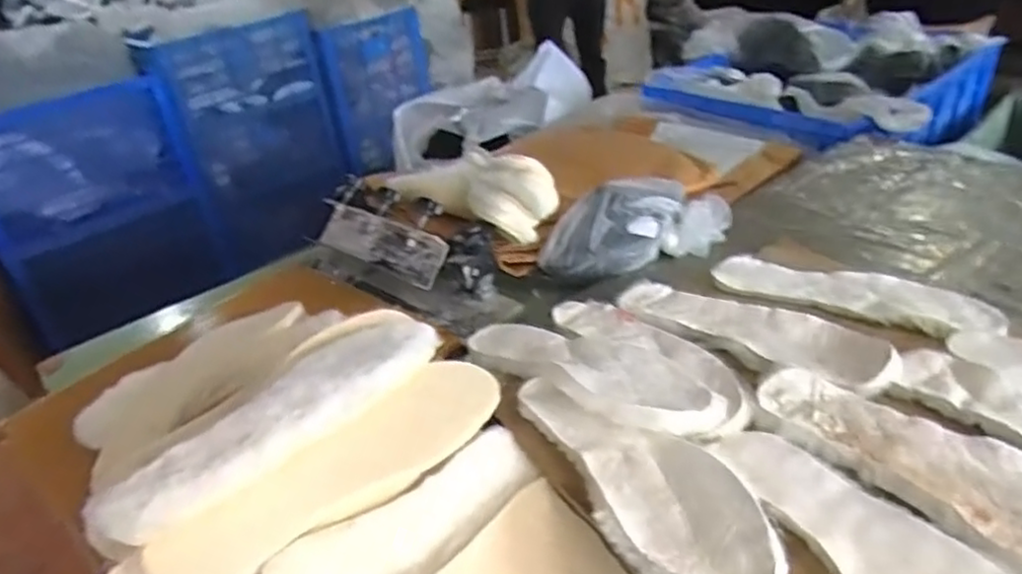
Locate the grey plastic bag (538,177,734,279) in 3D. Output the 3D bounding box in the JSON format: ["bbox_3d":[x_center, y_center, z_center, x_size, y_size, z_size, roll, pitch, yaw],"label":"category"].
[{"bbox_3d":[0.156,-0.073,0.874,0.243,0.098,0.077,-12,27,-2],"label":"grey plastic bag"}]

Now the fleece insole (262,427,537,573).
[{"bbox_3d":[-0.070,0.182,0.508,0.222,0.017,0.077,-26,47,-36],"label":"fleece insole"}]

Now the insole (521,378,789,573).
[{"bbox_3d":[0.097,0.132,0.512,0.101,0.029,0.265,-13,34,-15],"label":"insole"}]

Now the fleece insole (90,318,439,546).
[{"bbox_3d":[-0.163,0.093,0.530,0.087,0.019,0.287,20,37,30],"label":"fleece insole"}]

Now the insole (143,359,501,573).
[{"bbox_3d":[-0.121,0.139,0.512,0.271,0.069,0.012,-31,5,-33],"label":"insole"}]

